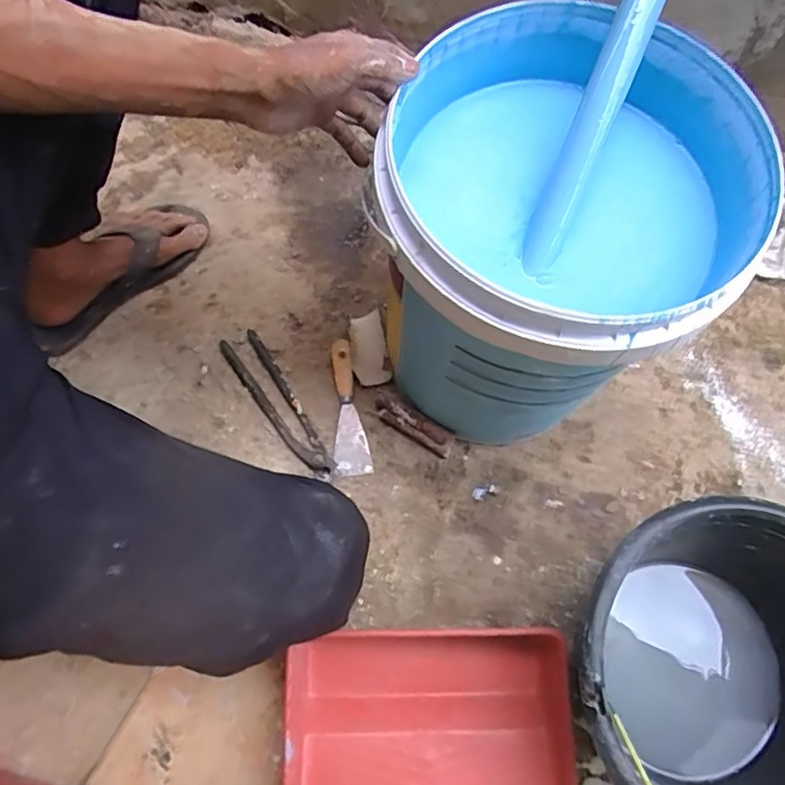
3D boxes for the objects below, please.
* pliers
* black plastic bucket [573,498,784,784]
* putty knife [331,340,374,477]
[{"bbox_3d":[-0.139,0.014,0.741,0.048,0.022,0.223,-34,75,-14],"label":"pliers"},{"bbox_3d":[0.306,0.274,0.583,0.291,0.196,0.288,1,70,-3],"label":"black plastic bucket"},{"bbox_3d":[-0.052,0.018,0.746,0.046,0.019,0.170,-2,70,-3],"label":"putty knife"}]

